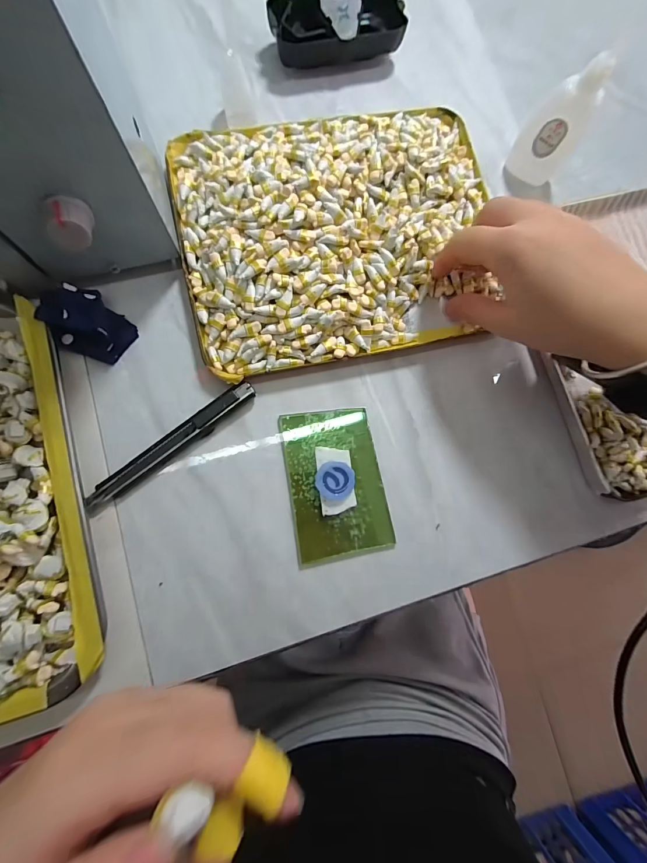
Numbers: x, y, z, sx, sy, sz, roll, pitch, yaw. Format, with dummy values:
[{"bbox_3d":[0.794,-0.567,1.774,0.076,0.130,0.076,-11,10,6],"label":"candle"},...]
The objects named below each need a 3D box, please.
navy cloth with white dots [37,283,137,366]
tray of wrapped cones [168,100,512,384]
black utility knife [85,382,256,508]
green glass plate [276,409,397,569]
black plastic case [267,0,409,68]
[{"bbox_3d":[-0.167,-0.076,0.239,0.053,0.030,0.042,33,81,2],"label":"navy cloth with white dots"},{"bbox_3d":[0.017,-0.154,0.259,0.238,0.039,0.193,-14,82,-5],"label":"tray of wrapped cones"},{"bbox_3d":[-0.104,0.007,0.241,0.130,0.009,0.015,-37,85,-8],"label":"black utility knife"},{"bbox_3d":[0.009,0.036,0.246,0.066,0.009,0.104,-10,82,-5],"label":"green glass plate"},{"bbox_3d":[0.011,-0.344,0.294,0.110,0.032,0.045,-13,82,-5],"label":"black plastic case"}]

